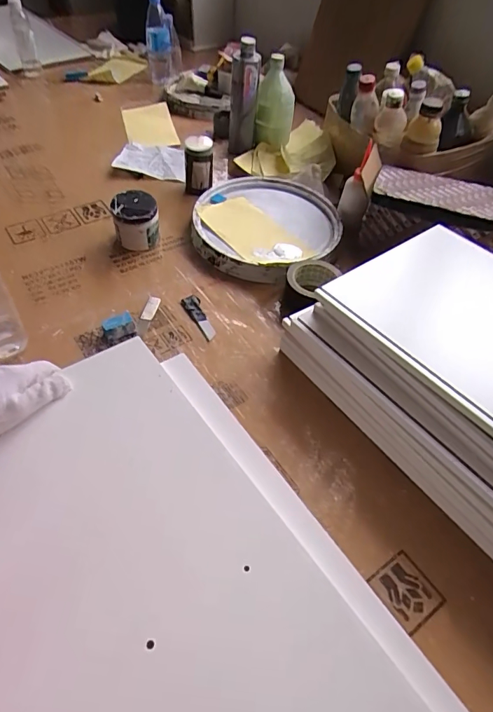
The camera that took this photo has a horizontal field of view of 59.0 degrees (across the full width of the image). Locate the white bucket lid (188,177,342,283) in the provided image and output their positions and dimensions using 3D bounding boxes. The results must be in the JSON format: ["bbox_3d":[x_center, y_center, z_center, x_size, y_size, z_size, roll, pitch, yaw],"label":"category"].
[{"bbox_3d":[0.041,-0.254,0.856,0.266,0.053,0.270,2,51,-3],"label":"white bucket lid"}]

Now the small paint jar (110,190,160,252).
[{"bbox_3d":[-0.204,-0.249,0.804,0.079,0.081,0.069,-14,53,-15],"label":"small paint jar"}]

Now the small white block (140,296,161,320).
[{"bbox_3d":[-0.161,-0.079,0.730,0.022,0.010,0.048,17,67,9],"label":"small white block"}]

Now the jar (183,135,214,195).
[{"bbox_3d":[-0.097,-0.387,0.897,0.057,0.112,0.062,2,51,-3],"label":"jar"}]

